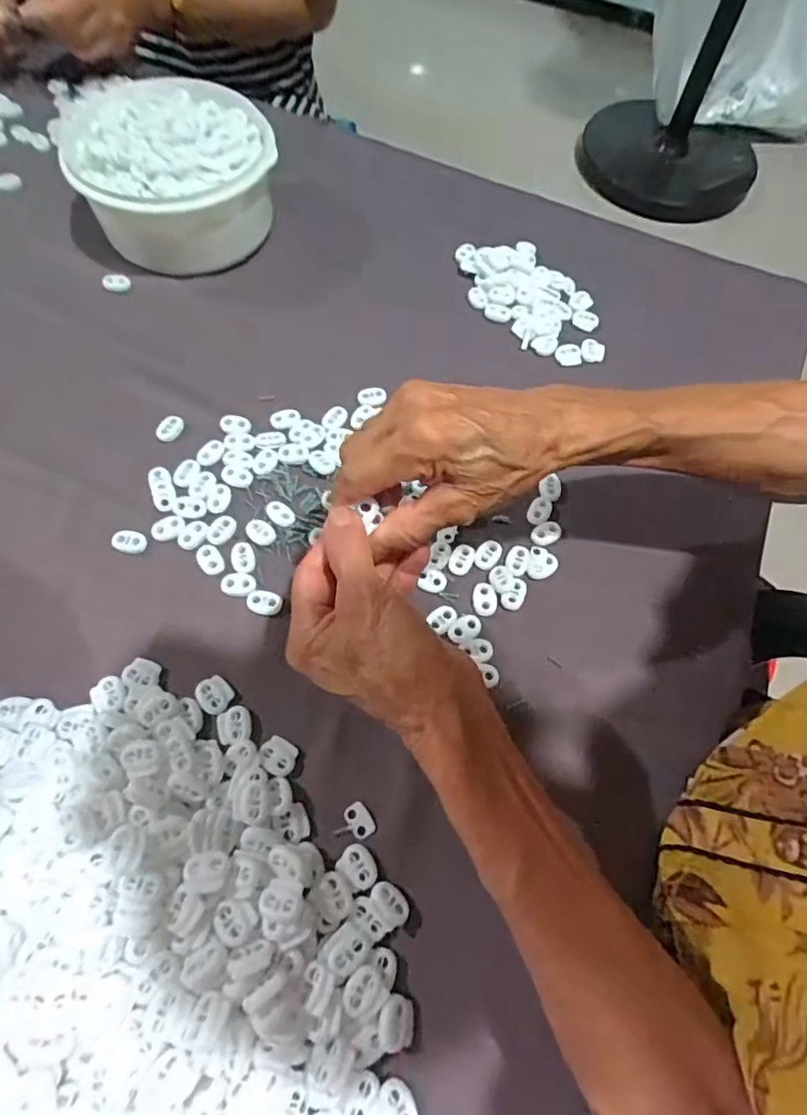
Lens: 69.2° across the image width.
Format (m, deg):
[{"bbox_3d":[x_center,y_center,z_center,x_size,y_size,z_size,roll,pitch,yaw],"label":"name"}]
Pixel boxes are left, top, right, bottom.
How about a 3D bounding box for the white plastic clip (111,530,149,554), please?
[{"bbox_3d":[-0.183,-0.011,0.390,0.023,0.006,0.015,15,66,4],"label":"white plastic clip"}]

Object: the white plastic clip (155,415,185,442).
[{"bbox_3d":[-0.172,-0.096,0.431,0.016,0.004,0.022,33,68,11],"label":"white plastic clip"}]

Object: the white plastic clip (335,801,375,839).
[{"bbox_3d":[-0.027,0.148,0.324,0.020,0.004,0.019,-30,71,-15],"label":"white plastic clip"}]

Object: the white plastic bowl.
[{"bbox_3d":[-0.187,-0.314,0.491,0.152,0.080,0.156,1,66,-3],"label":"white plastic bowl"}]

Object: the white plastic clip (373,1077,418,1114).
[{"bbox_3d":[-0.004,0.255,0.269,0.019,0.005,0.021,-22,69,-13],"label":"white plastic clip"}]

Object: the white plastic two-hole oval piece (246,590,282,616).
[{"bbox_3d":[-0.090,0.029,0.375,0.022,0.004,0.015,16,66,4],"label":"white plastic two-hole oval piece"}]

